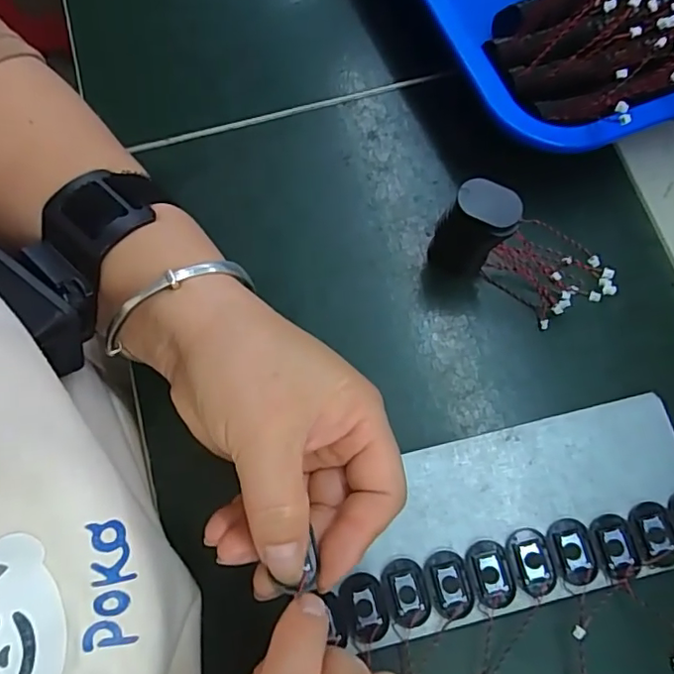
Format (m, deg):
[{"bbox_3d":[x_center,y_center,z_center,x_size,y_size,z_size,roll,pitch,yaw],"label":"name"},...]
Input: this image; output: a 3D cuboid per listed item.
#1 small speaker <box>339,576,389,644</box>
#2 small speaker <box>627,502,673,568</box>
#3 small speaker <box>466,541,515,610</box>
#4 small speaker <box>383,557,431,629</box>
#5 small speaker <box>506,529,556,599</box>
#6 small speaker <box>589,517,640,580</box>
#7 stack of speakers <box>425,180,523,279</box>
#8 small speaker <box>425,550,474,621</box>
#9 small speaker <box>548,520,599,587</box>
[{"bbox_3d":[0.012,0.122,0.248,0.020,0.004,0.027,-15,74,-4],"label":"small speaker"},{"bbox_3d":[0.148,0.092,0.256,0.020,0.004,0.028,-17,75,-4],"label":"small speaker"},{"bbox_3d":[0.070,0.109,0.252,0.019,0.004,0.028,-12,74,-3],"label":"small speaker"},{"bbox_3d":[0.031,0.116,0.251,0.020,0.004,0.028,-11,74,-2],"label":"small speaker"},{"bbox_3d":[0.090,0.104,0.254,0.019,0.004,0.028,-12,74,-3],"label":"small speaker"},{"bbox_3d":[0.128,0.097,0.255,0.019,0.004,0.028,-14,74,-3],"label":"small speaker"},{"bbox_3d":[0.066,-0.051,0.272,0.032,0.066,0.018,30,77,9],"label":"stack of speakers"},{"bbox_3d":[0.051,0.113,0.252,0.018,0.004,0.028,-11,74,-2],"label":"small speaker"},{"bbox_3d":[0.109,0.099,0.254,0.018,0.004,0.028,-11,74,-3],"label":"small speaker"}]

